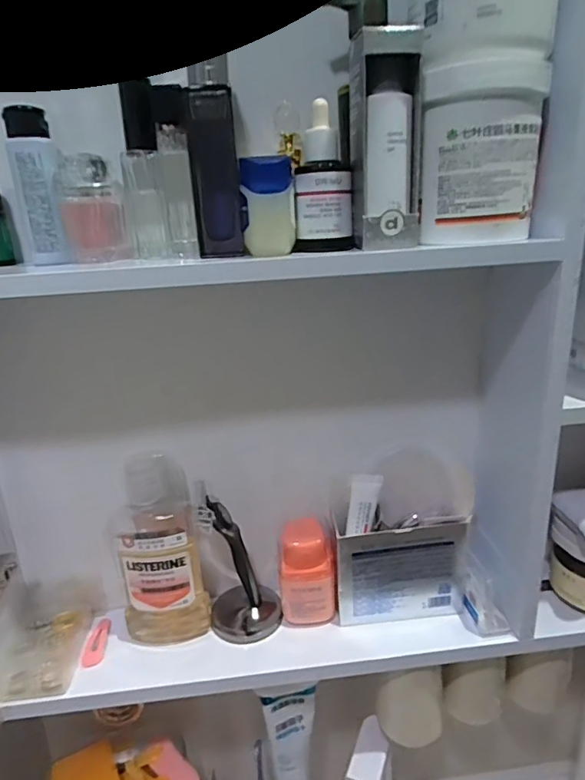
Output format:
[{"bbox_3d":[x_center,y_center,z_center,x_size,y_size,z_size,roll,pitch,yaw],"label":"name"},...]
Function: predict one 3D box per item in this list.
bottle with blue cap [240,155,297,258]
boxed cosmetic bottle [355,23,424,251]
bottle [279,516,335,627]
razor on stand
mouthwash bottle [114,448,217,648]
[{"bbox_3d":[-0.015,-0.120,0.334,0.034,0.059,0.029,-3,19,1],"label":"bottle with blue cap"},{"bbox_3d":[0.063,-0.157,0.327,0.041,0.122,0.030,0,19,10],"label":"boxed cosmetic bottle"},{"bbox_3d":[0.013,0.168,0.467,0.047,0.092,0.033,-6,19,-7],"label":"bottle"},{"bbox_3d":[-0.053,0.162,0.479,0.062,0.153,0.067,-9,20,-16],"label":"razor on stand"},{"bbox_3d":[-0.116,0.149,0.452,0.079,0.176,0.054,-10,20,-19],"label":"mouthwash bottle"}]

